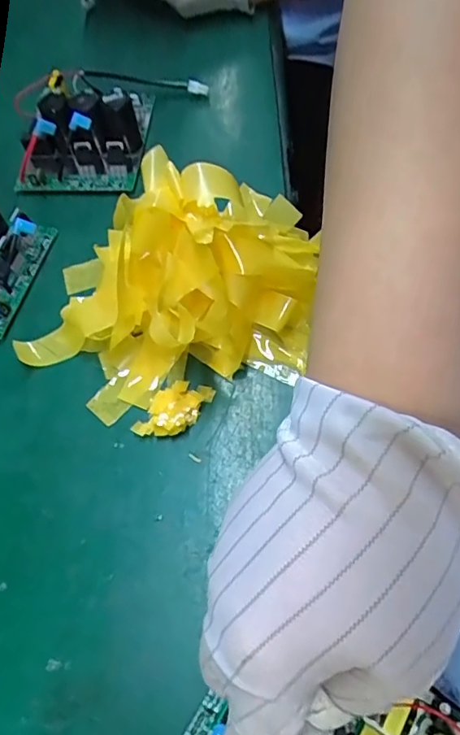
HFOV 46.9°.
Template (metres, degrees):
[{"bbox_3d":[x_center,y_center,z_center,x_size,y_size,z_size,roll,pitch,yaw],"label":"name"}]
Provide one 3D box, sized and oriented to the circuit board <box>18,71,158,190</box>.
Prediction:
[{"bbox_3d":[-0.142,-0.241,0.518,0.110,0.052,0.133,6,65,9],"label":"circuit board"}]

